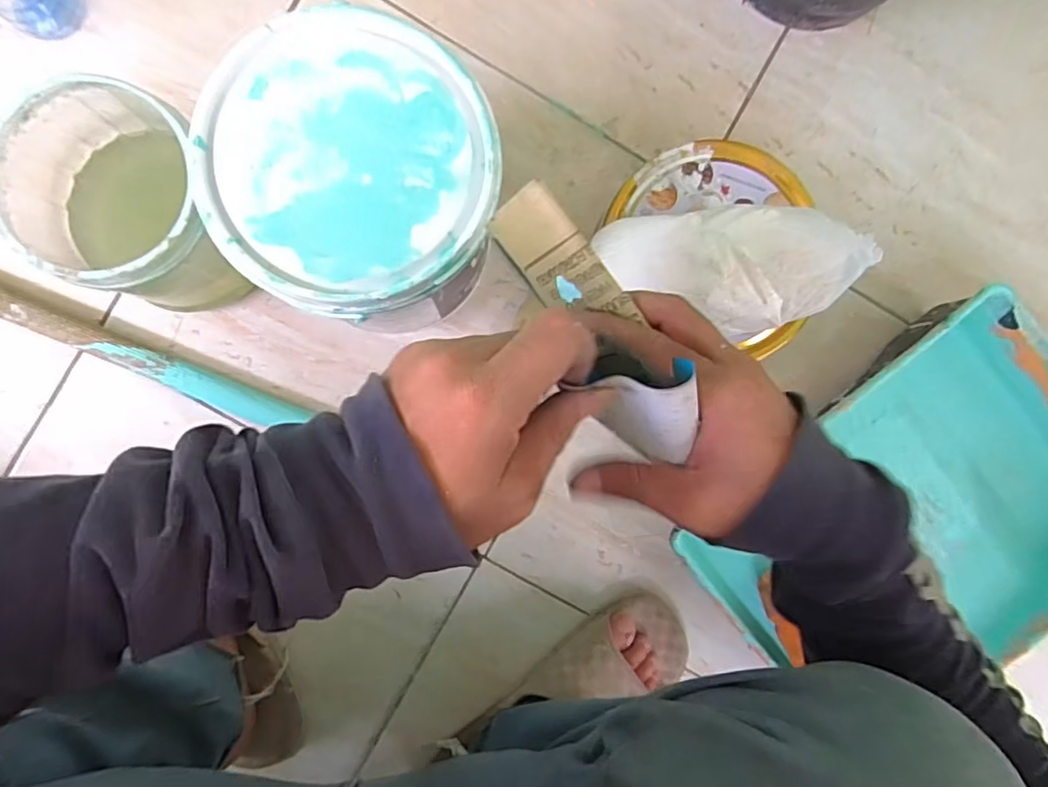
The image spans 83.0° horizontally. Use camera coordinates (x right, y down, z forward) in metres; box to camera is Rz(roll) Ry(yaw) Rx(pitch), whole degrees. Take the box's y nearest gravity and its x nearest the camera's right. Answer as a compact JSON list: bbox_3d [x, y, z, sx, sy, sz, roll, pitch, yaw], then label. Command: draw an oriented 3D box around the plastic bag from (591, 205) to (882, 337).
[{"bbox_3d":[0.141,-0.095,0.421,0.171,0.059,0.083,9,87,9],"label":"plastic bag"}]

